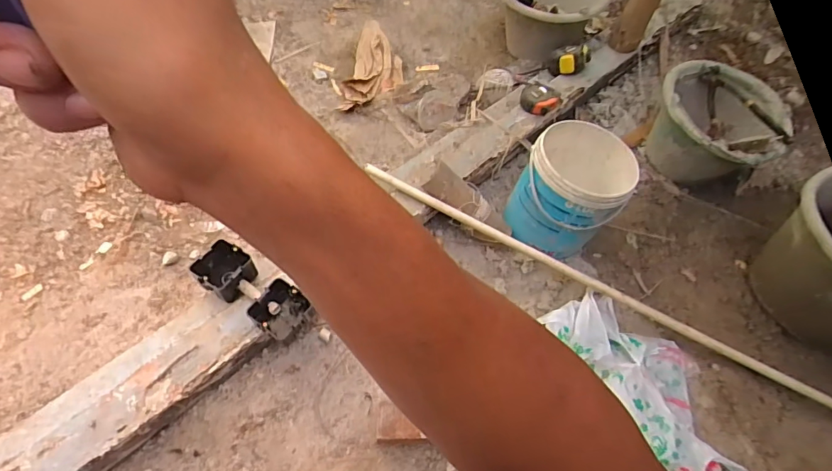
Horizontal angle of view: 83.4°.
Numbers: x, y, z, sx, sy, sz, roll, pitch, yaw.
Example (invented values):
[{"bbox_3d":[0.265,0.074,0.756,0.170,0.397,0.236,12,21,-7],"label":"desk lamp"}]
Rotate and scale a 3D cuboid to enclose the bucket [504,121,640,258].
[{"bbox_3d":[0.282,-0.082,0.859,0.177,0.183,0.195,31,59,15],"label":"bucket"}]

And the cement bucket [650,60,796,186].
[{"bbox_3d":[0.650,-0.232,1.041,0.260,0.190,0.292,36,61,18],"label":"cement bucket"}]

